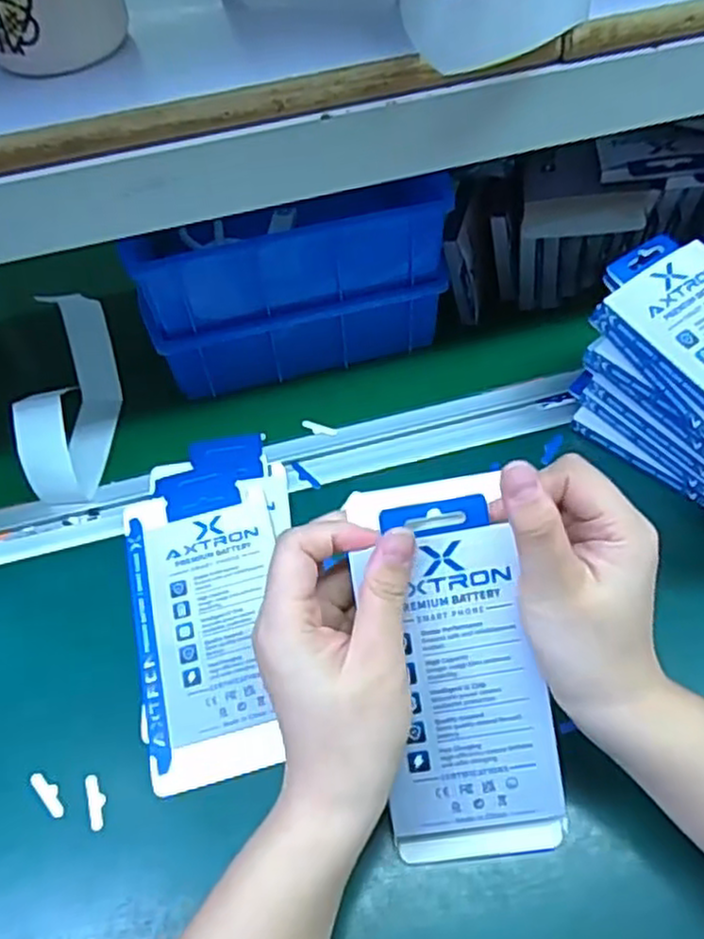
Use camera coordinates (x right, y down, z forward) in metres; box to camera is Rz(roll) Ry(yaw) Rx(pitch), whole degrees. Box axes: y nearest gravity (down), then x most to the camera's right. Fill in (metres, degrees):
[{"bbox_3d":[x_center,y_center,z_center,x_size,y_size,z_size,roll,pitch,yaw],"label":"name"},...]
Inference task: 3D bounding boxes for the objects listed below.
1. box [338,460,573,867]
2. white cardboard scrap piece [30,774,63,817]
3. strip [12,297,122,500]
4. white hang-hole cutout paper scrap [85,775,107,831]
[{"bbox_3d":[0.048,0.094,0.328,0.074,0.021,0.177,-9,94,-2],"label":"box"},{"bbox_3d":[-0.157,0.166,0.372,0.009,0.004,0.026,-39,63,-20],"label":"white cardboard scrap piece"},{"bbox_3d":[-0.187,-0.043,0.475,0.043,0.065,0.125,-1,57,3],"label":"strip"},{"bbox_3d":[-0.130,0.169,0.368,0.009,0.004,0.027,-17,58,-7],"label":"white hang-hole cutout paper scrap"}]

